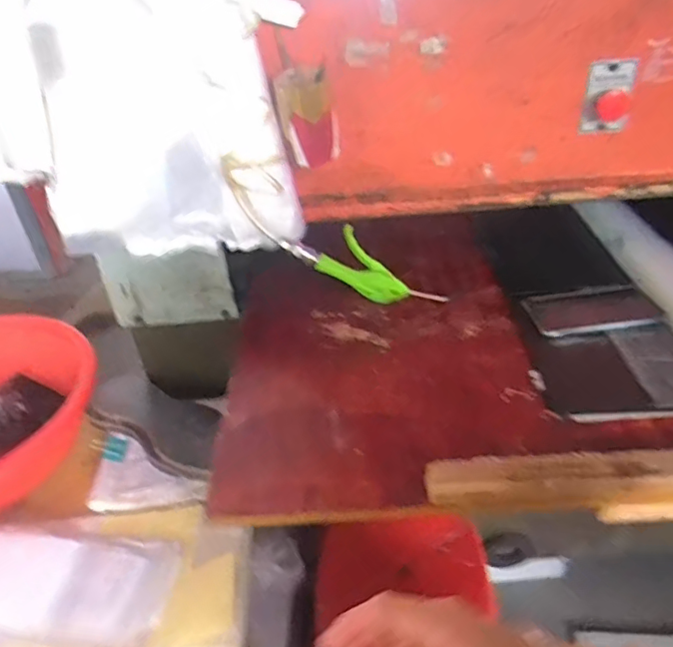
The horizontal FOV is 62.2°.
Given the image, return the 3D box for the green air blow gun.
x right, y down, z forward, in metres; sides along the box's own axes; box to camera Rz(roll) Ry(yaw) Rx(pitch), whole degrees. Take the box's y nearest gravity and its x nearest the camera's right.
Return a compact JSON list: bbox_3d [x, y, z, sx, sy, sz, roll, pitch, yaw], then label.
[{"bbox_3d":[0.067,-0.060,0.772,0.185,0.027,0.074,32,63,-11],"label":"green air blow gun"}]

